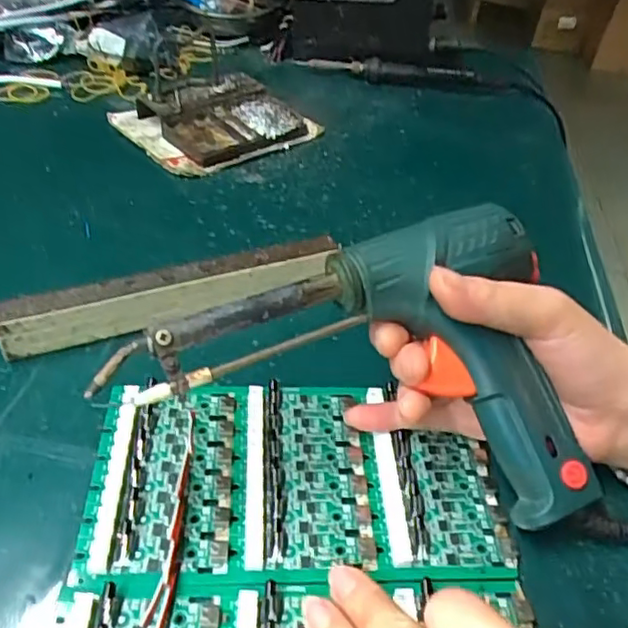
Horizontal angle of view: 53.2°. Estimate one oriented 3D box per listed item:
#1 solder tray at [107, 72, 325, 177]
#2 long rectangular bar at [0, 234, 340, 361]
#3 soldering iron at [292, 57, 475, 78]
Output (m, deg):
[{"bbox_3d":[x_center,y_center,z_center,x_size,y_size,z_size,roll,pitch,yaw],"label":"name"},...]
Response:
[{"bbox_3d":[-0.083,-0.173,0.549,0.145,0.033,0.119,-27,51,-32],"label":"solder tray"},{"bbox_3d":[-0.078,-0.012,0.365,0.191,0.030,0.019,-13,45,-22],"label":"long rectangular bar"},{"bbox_3d":[0.072,-0.260,0.660,0.185,0.016,0.018,9,42,1],"label":"soldering iron"}]

